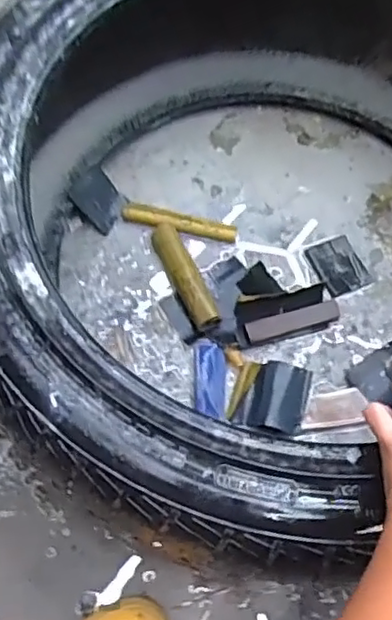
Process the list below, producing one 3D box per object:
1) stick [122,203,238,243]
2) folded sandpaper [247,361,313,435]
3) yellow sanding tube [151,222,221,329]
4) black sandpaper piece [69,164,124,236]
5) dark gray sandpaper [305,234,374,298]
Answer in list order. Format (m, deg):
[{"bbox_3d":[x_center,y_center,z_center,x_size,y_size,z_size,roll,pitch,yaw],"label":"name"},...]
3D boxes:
[{"bbox_3d":[-0.021,-0.106,0.798,0.144,0.023,0.023,12,66,2],"label":"stick"},{"bbox_3d":[0.092,0.097,0.695,0.057,0.034,0.071,17,66,5],"label":"folded sandpaper"},{"bbox_3d":[-0.014,-0.042,0.763,0.029,0.028,0.146,-22,69,-12],"label":"yellow sanding tube"},{"bbox_3d":[-0.121,-0.139,0.793,0.070,0.011,0.061,42,62,-19],"label":"black sandpaper piece"},{"bbox_3d":[0.177,-0.055,0.787,0.058,0.004,0.074,-19,68,-11],"label":"dark gray sandpaper"}]

